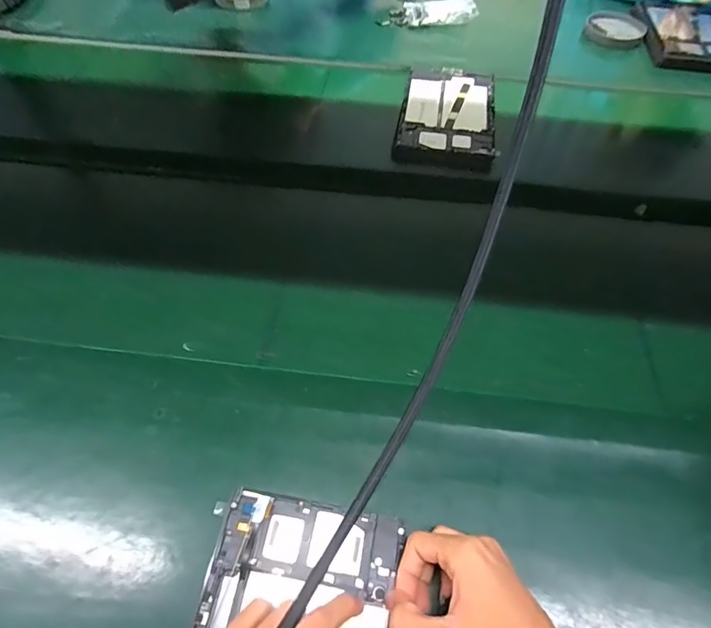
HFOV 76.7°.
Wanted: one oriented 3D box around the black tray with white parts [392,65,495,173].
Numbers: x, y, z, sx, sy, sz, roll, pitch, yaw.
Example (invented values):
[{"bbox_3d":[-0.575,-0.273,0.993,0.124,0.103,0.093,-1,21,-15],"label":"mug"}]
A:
[{"bbox_3d":[0.152,-0.328,0.757,0.152,0.039,0.232,7,57,5],"label":"black tray with white parts"}]

